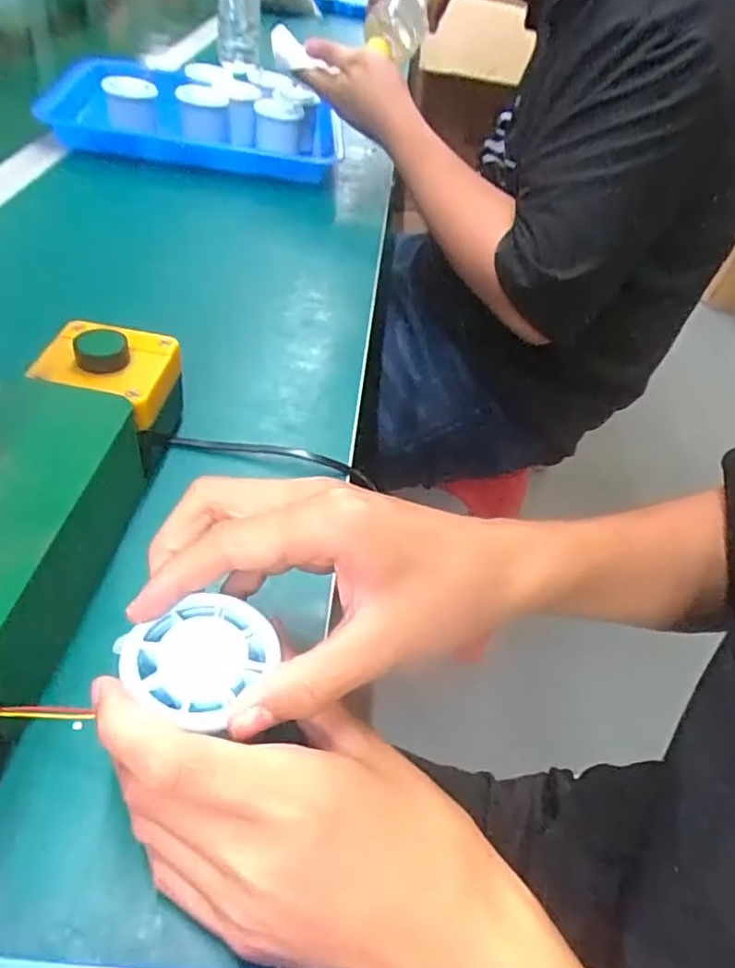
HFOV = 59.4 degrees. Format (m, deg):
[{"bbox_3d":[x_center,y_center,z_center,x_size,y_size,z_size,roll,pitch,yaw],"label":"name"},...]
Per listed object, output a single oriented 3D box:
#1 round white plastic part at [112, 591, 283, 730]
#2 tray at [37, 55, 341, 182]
[{"bbox_3d":[-0.060,0.064,0.240,0.054,0.011,0.048,-28,52,-33],"label":"round white plastic part"},{"bbox_3d":[-0.200,-0.446,0.778,0.332,0.075,0.239,9,43,-3],"label":"tray"}]

